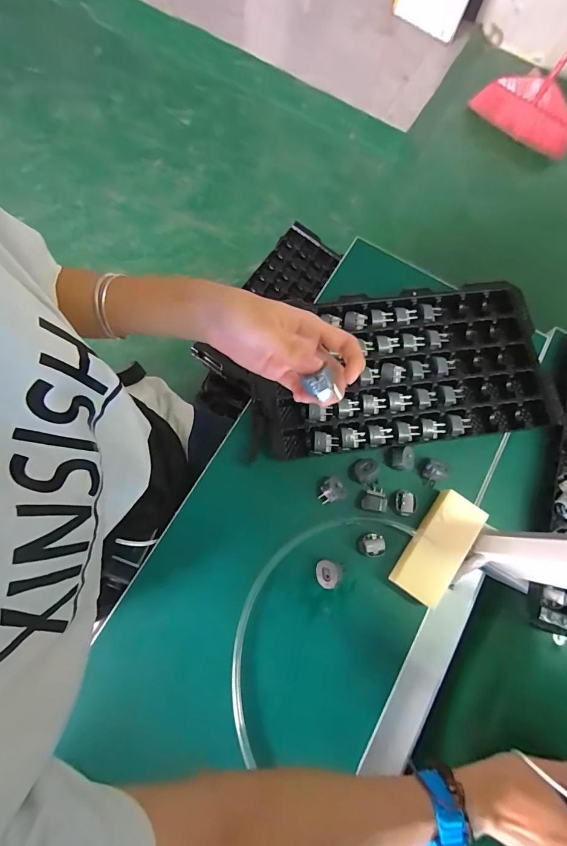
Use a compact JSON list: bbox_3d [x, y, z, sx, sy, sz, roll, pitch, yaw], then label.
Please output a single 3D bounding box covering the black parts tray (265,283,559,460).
[{"bbox_3d":[0.146,-0.070,0.462,0.342,0.030,0.189,-6,75,-5],"label":"black parts tray"}]

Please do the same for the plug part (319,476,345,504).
[{"bbox_3d":[0.053,0.077,0.436,0.027,0.021,0.025,-19,76,-8],"label":"plug part"}]

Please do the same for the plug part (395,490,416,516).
[{"bbox_3d":[0.140,0.093,0.442,0.021,0.020,0.026,15,74,1],"label":"plug part"}]

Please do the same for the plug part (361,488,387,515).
[{"bbox_3d":[0.104,0.088,0.439,0.028,0.020,0.028,16,74,1],"label":"plug part"}]

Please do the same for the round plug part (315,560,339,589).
[{"bbox_3d":[0.047,0.164,0.416,0.024,0.022,0.027,13,74,0],"label":"round plug part"}]

